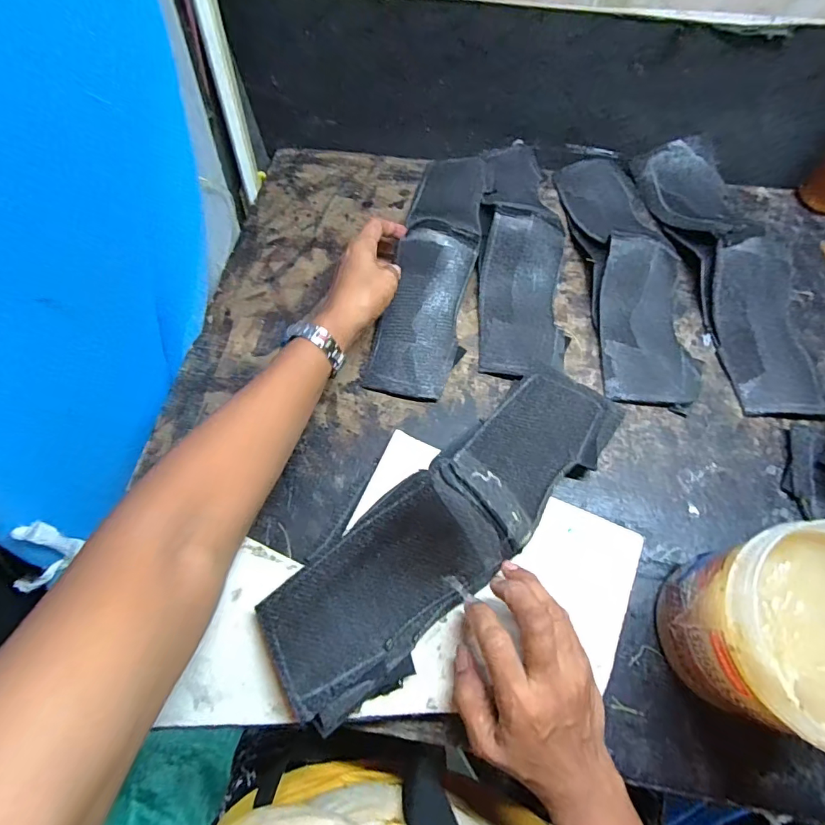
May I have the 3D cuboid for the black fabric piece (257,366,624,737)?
[{"bbox_3d":[0.038,0.070,0.349,0.334,0.075,0.096,-39,69,-19],"label":"black fabric piece"}]

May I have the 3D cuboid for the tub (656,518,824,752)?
[{"bbox_3d":[0.240,0.143,0.301,0.122,0.131,0.114,-1,65,2],"label":"tub"}]

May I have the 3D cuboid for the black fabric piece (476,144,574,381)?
[{"bbox_3d":[0.116,-0.196,0.506,0.093,0.053,0.342,1,65,3],"label":"black fabric piece"}]

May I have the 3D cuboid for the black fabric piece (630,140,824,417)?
[{"bbox_3d":[0.339,-0.166,0.484,0.097,0.054,0.356,-8,65,-1],"label":"black fabric piece"}]

